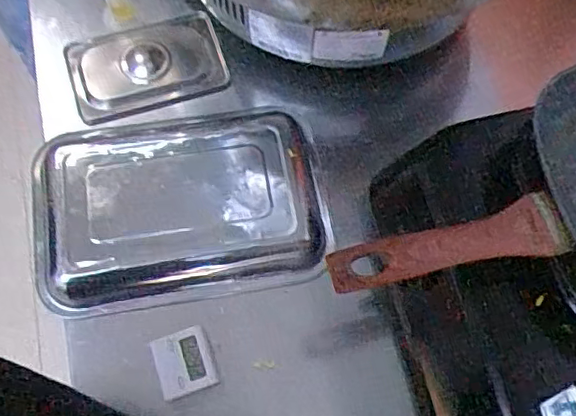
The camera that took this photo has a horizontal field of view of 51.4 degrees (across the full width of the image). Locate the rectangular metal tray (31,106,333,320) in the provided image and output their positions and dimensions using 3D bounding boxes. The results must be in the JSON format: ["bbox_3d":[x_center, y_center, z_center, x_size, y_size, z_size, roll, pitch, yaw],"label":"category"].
[{"bbox_3d":[-0.111,-0.007,0.599,0.284,0.036,0.191,-9,69,-5],"label":"rectangular metal tray"}]

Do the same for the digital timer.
[{"bbox_3d":[-0.098,0.147,0.566,0.052,0.018,0.056,-17,70,-8],"label":"digital timer"}]

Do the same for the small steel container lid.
[{"bbox_3d":[-0.160,-0.162,0.679,0.169,0.022,0.115,-18,70,-9],"label":"small steel container lid"}]

